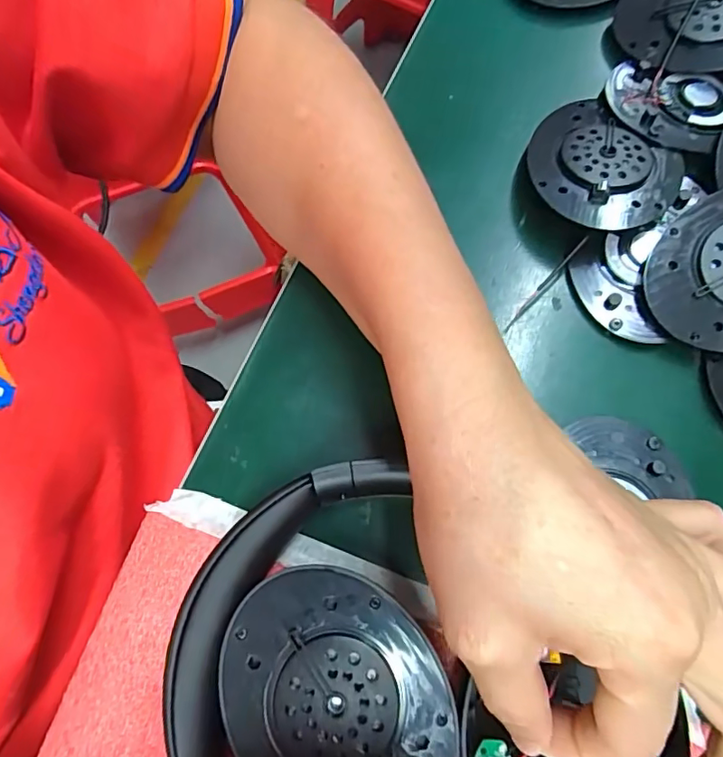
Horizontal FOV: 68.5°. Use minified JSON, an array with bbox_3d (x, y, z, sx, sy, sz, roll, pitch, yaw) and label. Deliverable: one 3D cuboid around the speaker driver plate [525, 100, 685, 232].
[{"bbox_3d":[0.111,-0.099,0.248,0.068,0.014,0.065,0,75,2],"label":"speaker driver plate"}]

